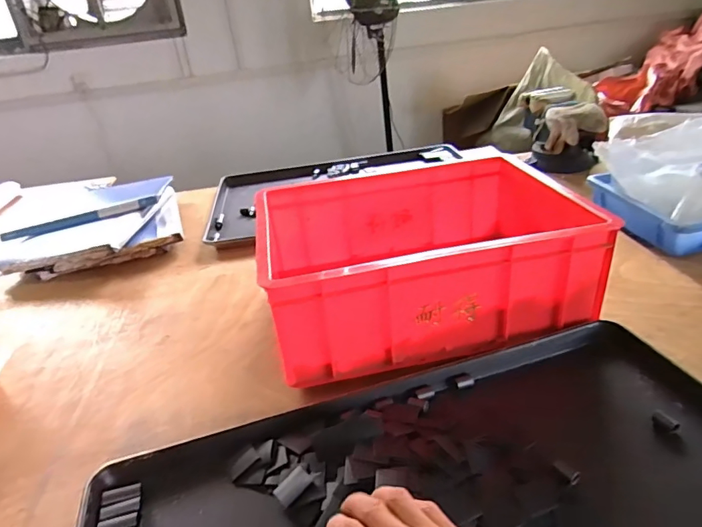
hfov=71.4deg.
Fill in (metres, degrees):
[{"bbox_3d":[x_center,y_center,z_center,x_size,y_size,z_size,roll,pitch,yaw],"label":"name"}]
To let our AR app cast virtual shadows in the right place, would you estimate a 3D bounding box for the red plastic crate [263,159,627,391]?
[{"bbox_3d":[0.089,-0.013,0.679,0.397,0.145,0.299,-9,28,-6],"label":"red plastic crate"}]

